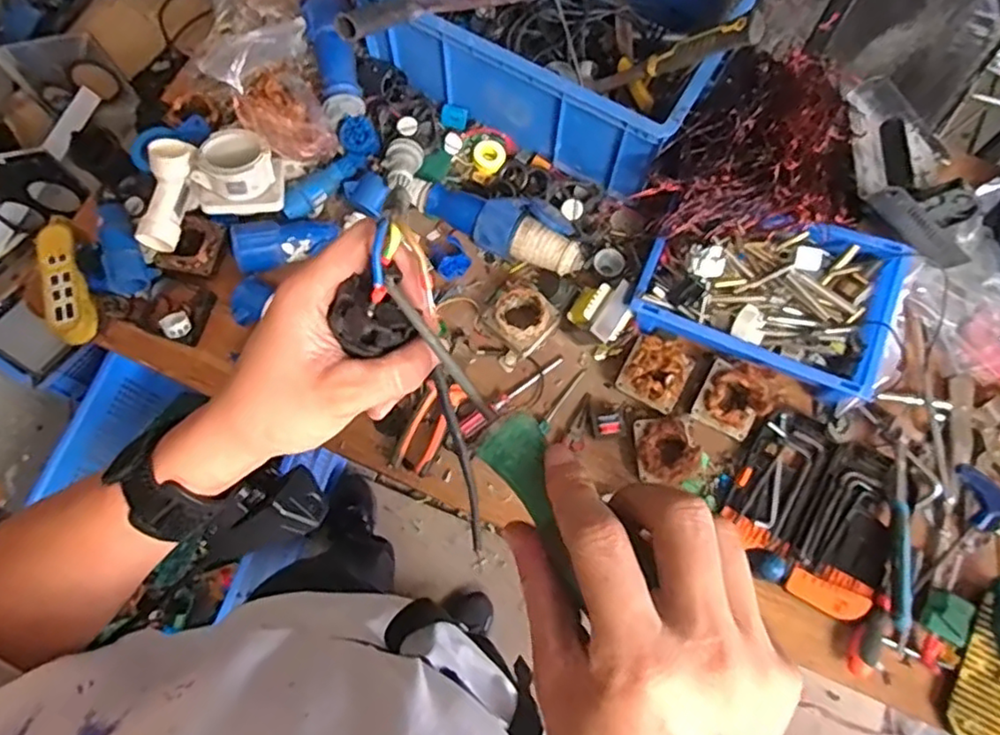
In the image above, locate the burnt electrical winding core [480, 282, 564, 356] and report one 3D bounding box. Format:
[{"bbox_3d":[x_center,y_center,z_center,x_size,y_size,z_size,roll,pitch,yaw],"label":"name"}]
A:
[{"bbox_3d":[0.029,-0.069,0.886,0.086,0.052,0.084,40,76,11],"label":"burnt electrical winding core"}]

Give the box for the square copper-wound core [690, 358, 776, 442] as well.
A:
[{"bbox_3d":[0.310,0.041,0.851,0.090,0.041,0.096,27,74,8],"label":"square copper-wound core"}]

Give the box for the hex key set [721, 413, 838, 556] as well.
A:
[{"bbox_3d":[0.361,0.144,0.830,0.094,0.014,0.177,33,75,9],"label":"hex key set"}]

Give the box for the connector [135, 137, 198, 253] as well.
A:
[{"bbox_3d":[-0.442,-0.229,0.862,0.045,0.052,0.145,15,98,4],"label":"connector"}]

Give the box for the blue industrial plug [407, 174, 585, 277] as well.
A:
[{"bbox_3d":[-0.004,-0.207,0.902,0.261,0.057,0.079,25,73,7],"label":"blue industrial plug"}]

